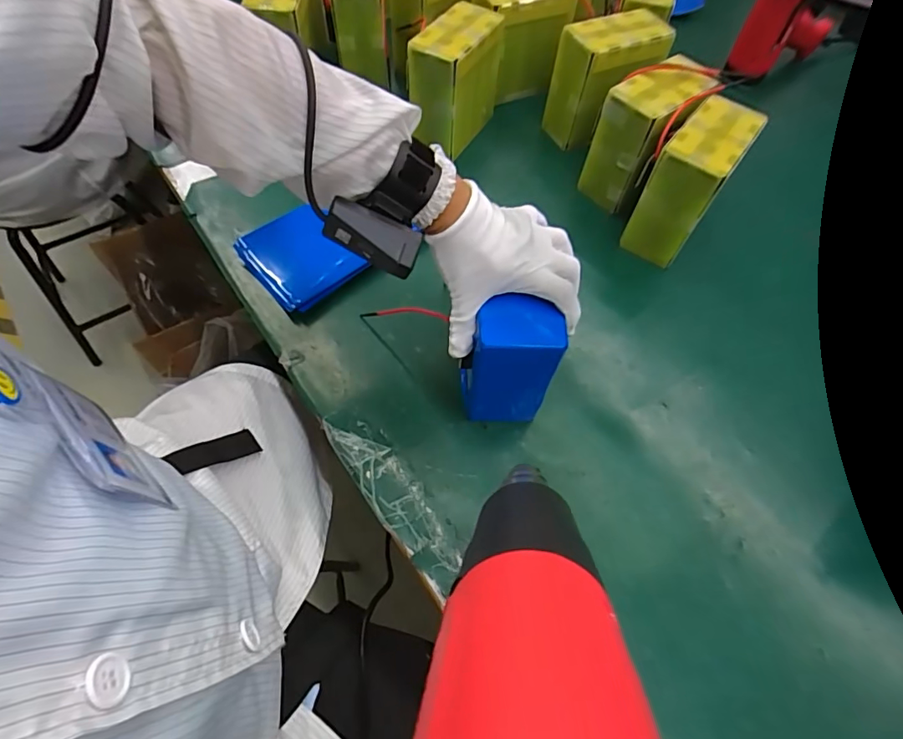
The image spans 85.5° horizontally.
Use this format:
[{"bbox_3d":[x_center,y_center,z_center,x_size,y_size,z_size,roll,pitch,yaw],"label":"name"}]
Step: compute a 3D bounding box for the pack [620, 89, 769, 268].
[{"bbox_3d":[0.290,-0.221,0.608,0.071,0.162,0.124,35,62,17],"label":"pack"}]

